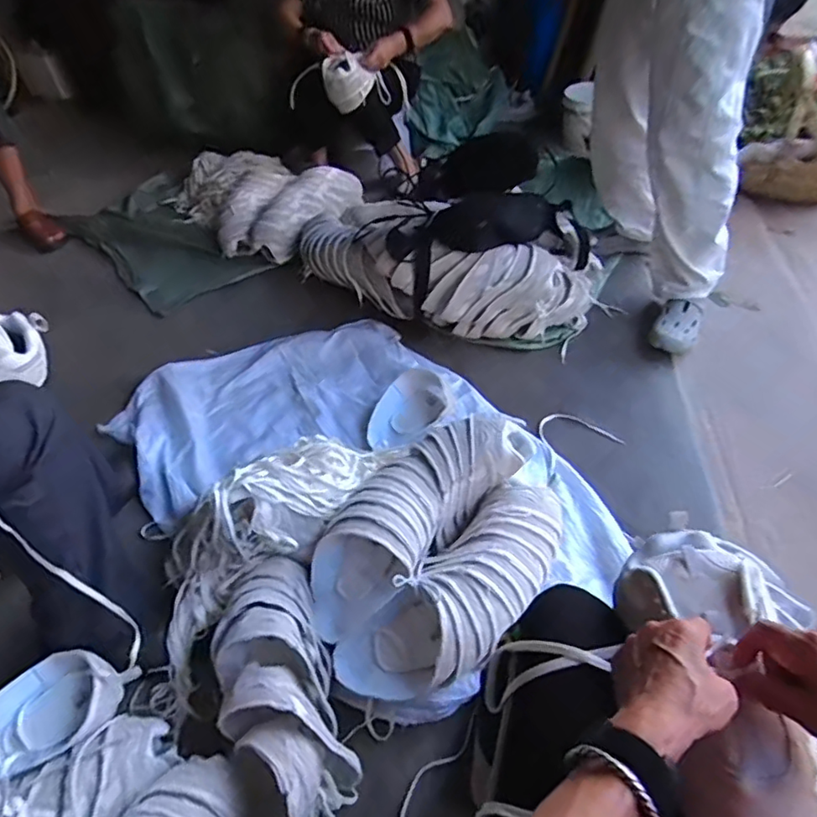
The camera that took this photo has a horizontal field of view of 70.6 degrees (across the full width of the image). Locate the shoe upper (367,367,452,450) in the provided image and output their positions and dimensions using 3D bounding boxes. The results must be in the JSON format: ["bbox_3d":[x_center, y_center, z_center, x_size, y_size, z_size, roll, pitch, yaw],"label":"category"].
[{"bbox_3d":[-0.007,-0.001,1.289,0.212,0.067,0.135,-24,49,-15],"label":"shoe upper"}]

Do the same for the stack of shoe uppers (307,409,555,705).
[{"bbox_3d":[0.054,0.238,1.016,0.503,0.177,0.335,-38,54,-26],"label":"stack of shoe uppers"}]

